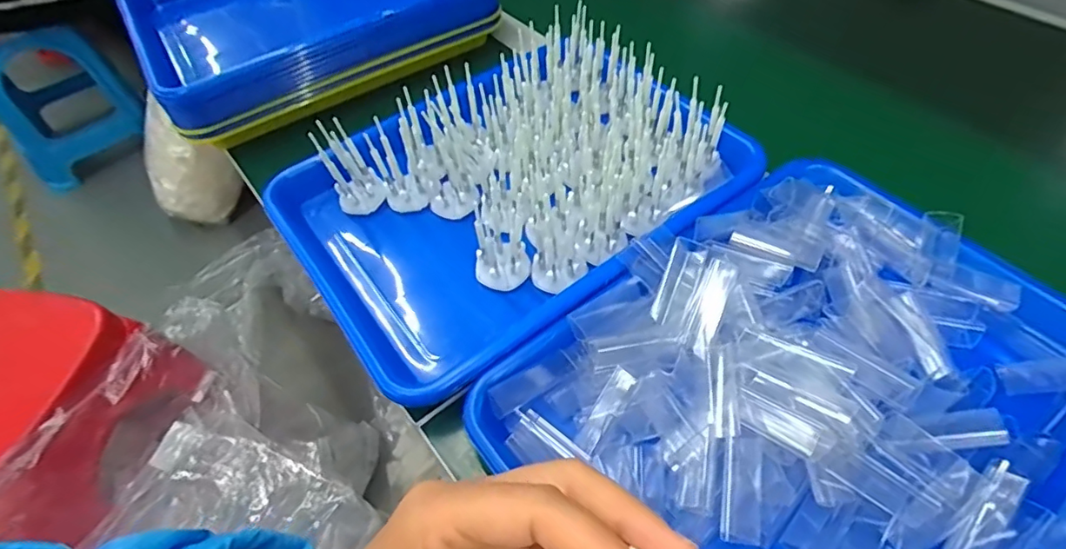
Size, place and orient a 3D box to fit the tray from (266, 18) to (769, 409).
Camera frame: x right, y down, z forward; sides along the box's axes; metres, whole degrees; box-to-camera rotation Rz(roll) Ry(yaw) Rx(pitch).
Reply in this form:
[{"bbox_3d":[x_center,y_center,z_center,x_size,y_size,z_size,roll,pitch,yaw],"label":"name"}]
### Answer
[{"bbox_3d":[-0.012,-0.070,0.429,0.338,0.071,0.236,-33,58,-19],"label":"tray"}]

